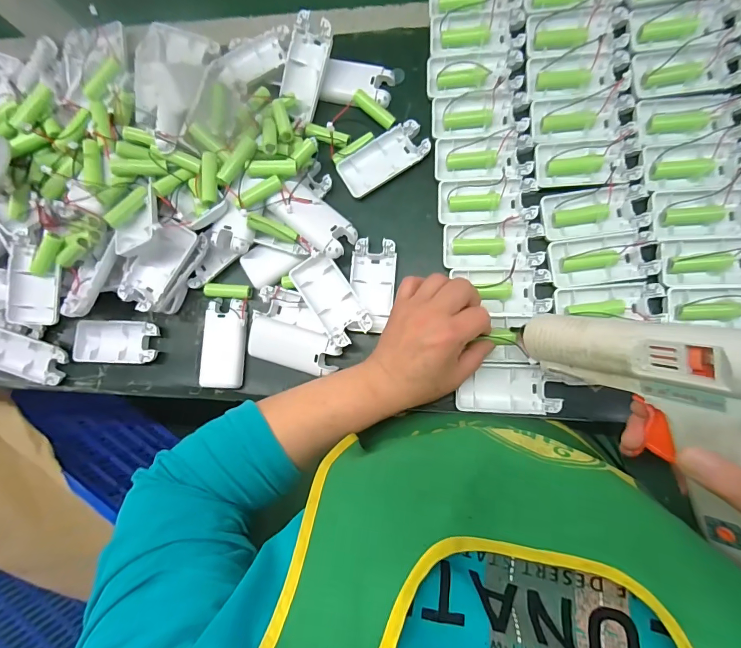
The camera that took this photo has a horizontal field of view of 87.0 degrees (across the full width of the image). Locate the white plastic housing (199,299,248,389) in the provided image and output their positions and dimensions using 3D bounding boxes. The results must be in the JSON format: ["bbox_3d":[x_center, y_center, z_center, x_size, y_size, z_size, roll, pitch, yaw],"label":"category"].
[{"bbox_3d":[-0.152,0.021,0.403,0.046,0.009,0.089,2,86,7],"label":"white plastic housing"}]

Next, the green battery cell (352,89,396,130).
[{"bbox_3d":[0.005,-0.225,0.412,0.048,0.014,0.015,36,91,-8],"label":"green battery cell"}]

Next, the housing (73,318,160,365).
[{"bbox_3d":[-0.275,0.019,0.423,0.091,0.012,0.046,0,86,7],"label":"housing"}]

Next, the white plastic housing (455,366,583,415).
[{"bbox_3d":[0.134,0.062,0.369,0.101,0.022,0.044,0,86,7],"label":"white plastic housing"}]

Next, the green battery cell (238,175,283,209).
[{"bbox_3d":[-0.105,-0.126,0.375,0.046,0.011,0.010,-36,82,-12],"label":"green battery cell"}]

